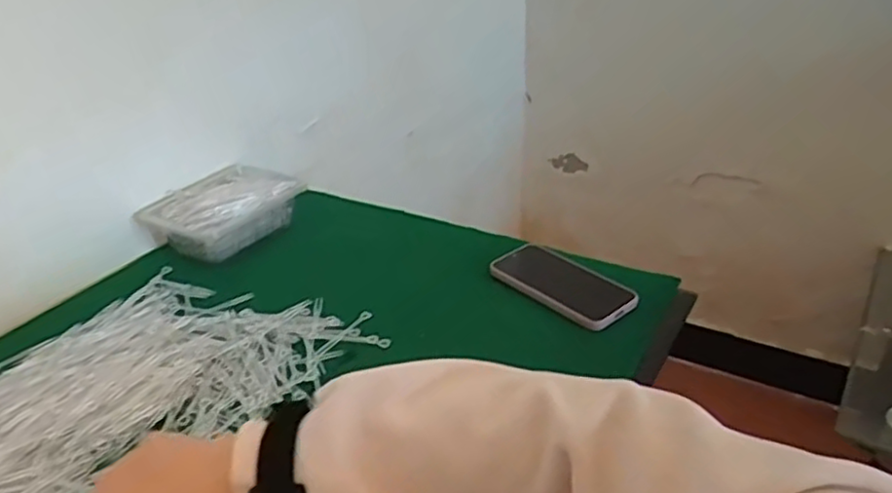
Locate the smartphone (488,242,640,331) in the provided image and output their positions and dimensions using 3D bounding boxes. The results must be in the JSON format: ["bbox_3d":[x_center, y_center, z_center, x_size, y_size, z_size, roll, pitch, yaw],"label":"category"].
[{"bbox_3d":[0.131,0.039,0.773,0.079,0.017,0.152,-29,43,-30],"label":"smartphone"}]

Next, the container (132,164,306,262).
[{"bbox_3d":[-0.280,-0.045,0.898,0.138,0.073,0.177,13,33,25],"label":"container"}]

